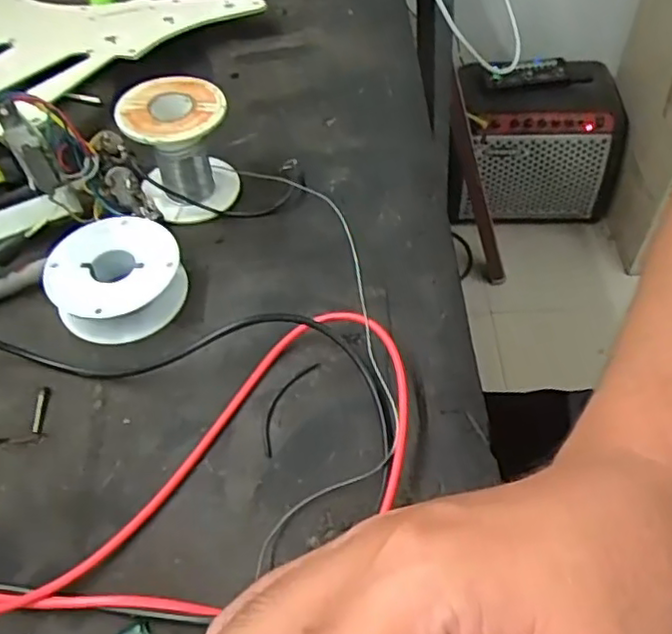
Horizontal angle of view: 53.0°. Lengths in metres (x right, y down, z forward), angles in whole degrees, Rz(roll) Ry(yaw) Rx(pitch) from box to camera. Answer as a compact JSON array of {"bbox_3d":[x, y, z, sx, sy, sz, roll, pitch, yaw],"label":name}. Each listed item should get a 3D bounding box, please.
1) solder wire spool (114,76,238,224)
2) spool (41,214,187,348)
[{"bbox_3d":[-0.081,-0.087,0.354,0.050,0.056,0.050,-1,52,1],"label":"solder wire spool"},{"bbox_3d":[-0.105,-0.019,0.322,0.060,0.023,0.057,-1,52,1],"label":"spool"}]

